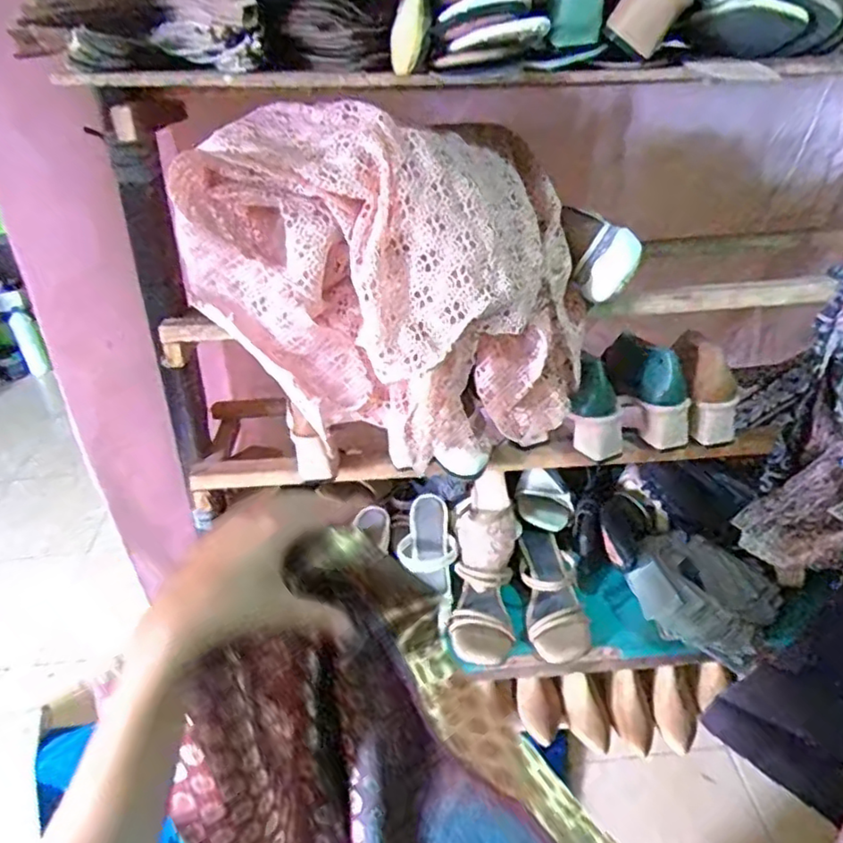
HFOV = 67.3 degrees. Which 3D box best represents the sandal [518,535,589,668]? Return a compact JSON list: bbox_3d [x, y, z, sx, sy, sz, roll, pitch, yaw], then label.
[{"bbox_3d":[0.184,0.241,0.897,0.078,0.048,0.185,-6,55,-4],"label":"sandal"}]

